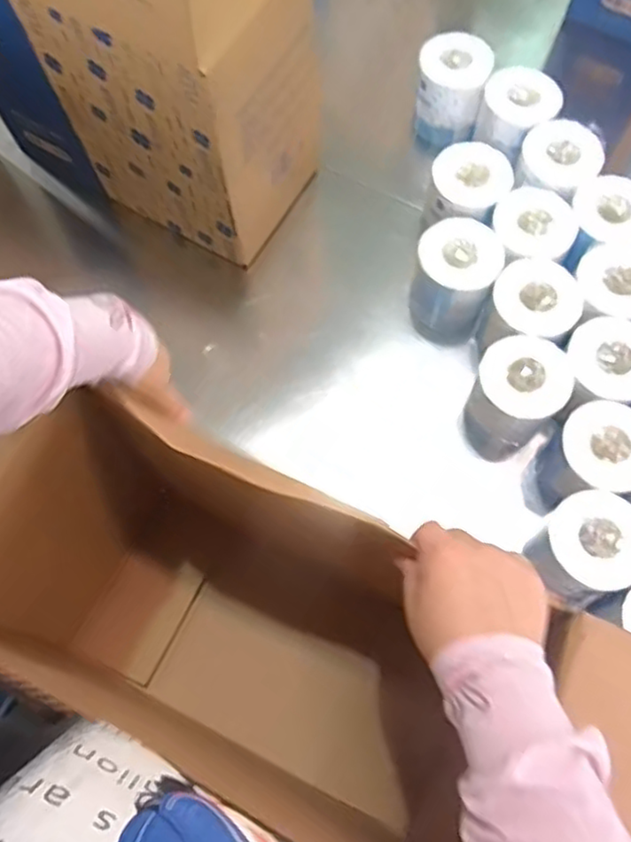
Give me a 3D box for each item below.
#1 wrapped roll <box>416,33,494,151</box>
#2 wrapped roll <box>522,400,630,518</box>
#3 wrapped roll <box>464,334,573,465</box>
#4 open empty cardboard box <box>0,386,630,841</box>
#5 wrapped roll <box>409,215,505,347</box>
[{"bbox_3d":[0.192,-0.464,0.957,0.091,0.128,0.098,0,70,0],"label":"wrapped roll"},{"bbox_3d":[0.308,0.046,0.759,0.112,0.121,0.100,-5,70,-2],"label":"wrapped roll"},{"bbox_3d":[0.232,-0.024,0.793,0.095,0.134,0.101,0,70,0],"label":"wrapped roll"},{"bbox_3d":[-0.037,0.182,0.578,0.524,0.332,0.277,33,74,13],"label":"open empty cardboard box"},{"bbox_3d":[0.176,-0.179,0.855,0.101,0.130,0.110,18,71,7],"label":"wrapped roll"}]

